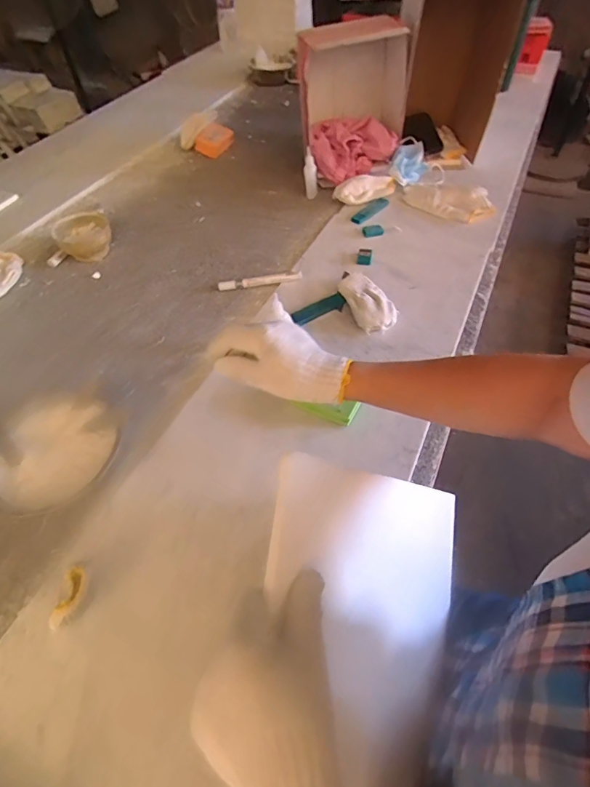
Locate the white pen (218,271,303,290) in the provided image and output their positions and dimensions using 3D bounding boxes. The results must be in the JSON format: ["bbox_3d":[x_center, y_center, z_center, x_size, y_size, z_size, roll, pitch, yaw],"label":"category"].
[{"bbox_3d":[-0.060,-0.192,0.709,0.142,0.015,0.017,-3,52,2],"label":"white pen"}]

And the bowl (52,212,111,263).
[{"bbox_3d":[-0.395,-0.295,0.783,0.089,0.052,0.098,-12,53,-5],"label":"bowl"}]

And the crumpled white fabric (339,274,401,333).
[{"bbox_3d":[0.112,-0.148,0.651,0.067,0.020,0.124,-19,54,-10],"label":"crumpled white fabric"}]

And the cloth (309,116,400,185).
[{"bbox_3d":[0.111,-0.541,0.892,0.164,0.043,0.150,-34,82,4],"label":"cloth"}]

